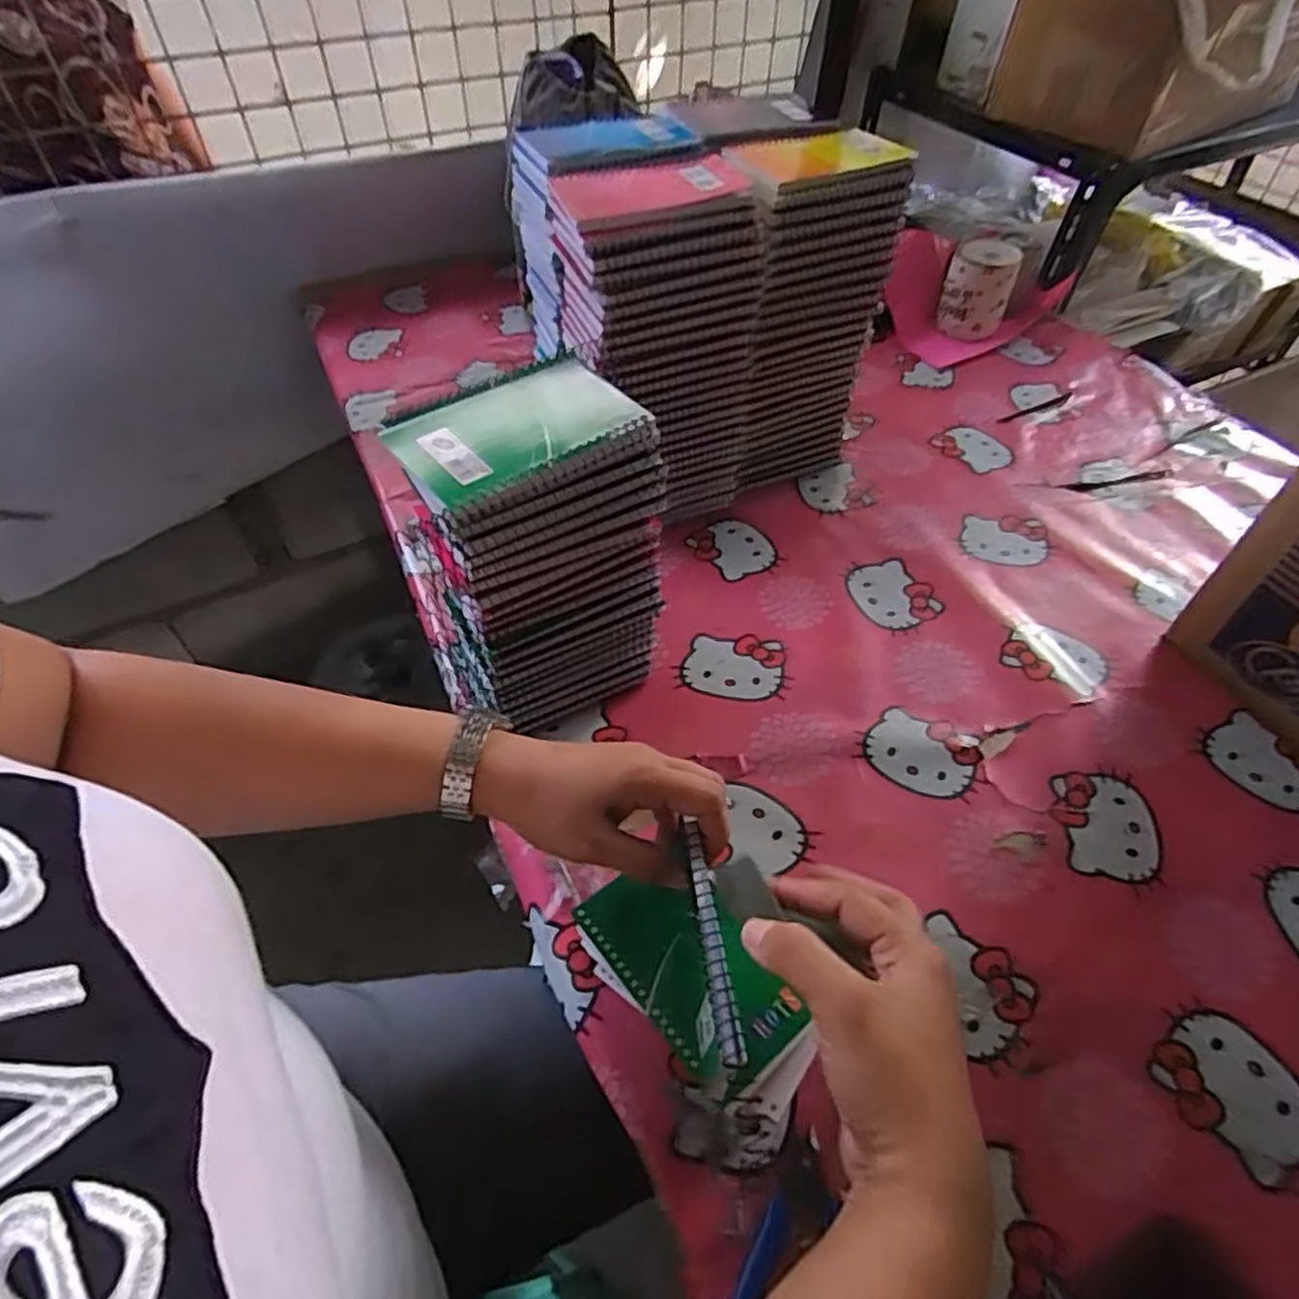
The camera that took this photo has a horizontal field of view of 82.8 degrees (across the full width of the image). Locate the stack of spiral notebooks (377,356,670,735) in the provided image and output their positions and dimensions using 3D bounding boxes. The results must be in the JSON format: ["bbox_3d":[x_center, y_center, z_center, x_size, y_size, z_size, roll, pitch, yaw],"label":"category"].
[{"bbox_3d":[-0.074,-0.048,0.497,0.129,0.233,0.096,-37,60,-27],"label":"stack of spiral notebooks"}]

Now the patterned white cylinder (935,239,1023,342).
[{"bbox_3d":[0.418,-0.459,0.938,0.082,0.099,0.071,20,53,16],"label":"patterned white cylinder"}]

